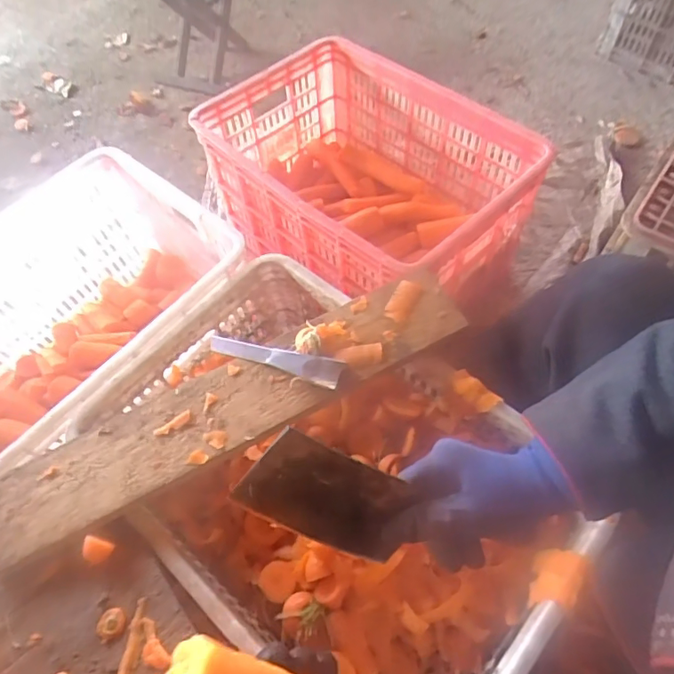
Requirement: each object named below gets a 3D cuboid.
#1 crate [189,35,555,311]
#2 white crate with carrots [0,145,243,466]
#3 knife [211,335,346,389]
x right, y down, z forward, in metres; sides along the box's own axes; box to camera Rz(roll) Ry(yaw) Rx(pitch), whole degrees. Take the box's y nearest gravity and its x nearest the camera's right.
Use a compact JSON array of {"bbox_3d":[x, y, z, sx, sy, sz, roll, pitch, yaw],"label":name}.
[{"bbox_3d":[0.035,-0.285,0.923,0.374,0.253,0.538,-39,64,-18],"label":"crate"},{"bbox_3d":[-0.411,0.008,0.795,0.387,0.257,0.515,34,67,21],"label":"white crate with carrots"},{"bbox_3d":[-0.074,0.025,0.584,0.161,0.012,0.034,13,61,11],"label":"knife"}]

